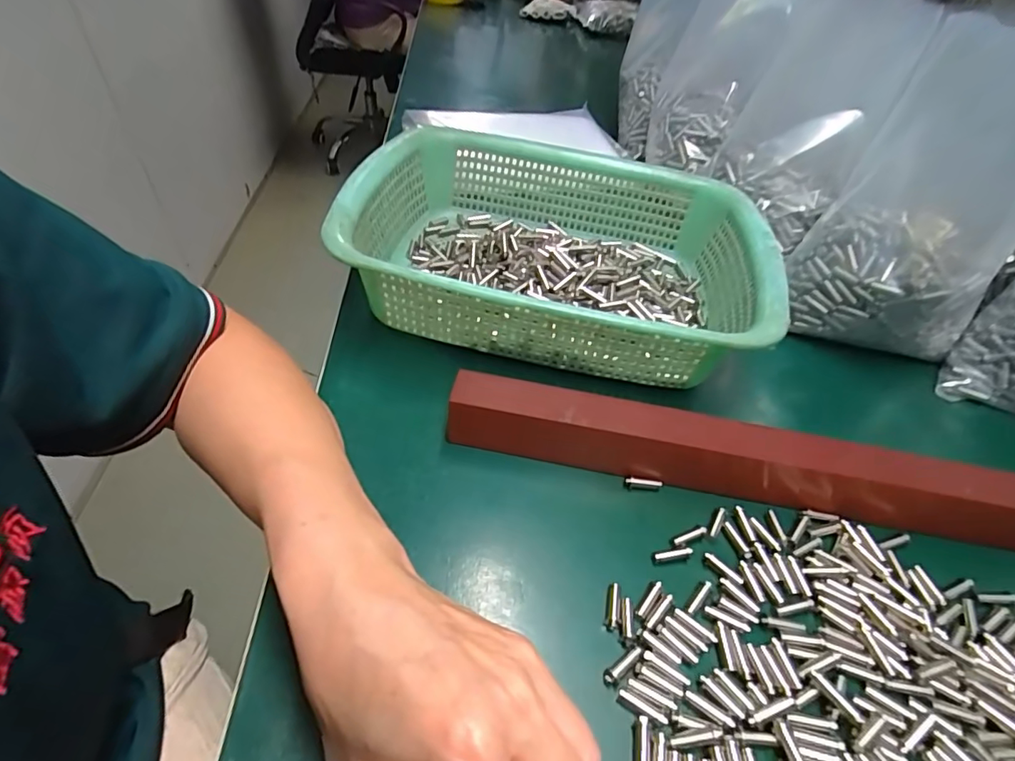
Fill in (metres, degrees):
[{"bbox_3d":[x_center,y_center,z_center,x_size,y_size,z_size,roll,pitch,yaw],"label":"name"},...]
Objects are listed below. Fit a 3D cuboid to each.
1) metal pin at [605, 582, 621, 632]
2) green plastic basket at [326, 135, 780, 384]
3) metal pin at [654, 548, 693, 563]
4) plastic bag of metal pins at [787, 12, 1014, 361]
[{"bbox_3d":[0.050,0.107,0.245,0.006,0.004,0.021,11,45,6],"label":"metal pin"},{"bbox_3d":[0.040,-0.095,0.389,0.289,0.084,0.218,10,44,5],"label":"green plastic basket"},{"bbox_3d":[0.086,0.090,0.266,0.022,0.004,0.005,-7,45,-12],"label":"metal pin"},{"bbox_3d":[0.306,-0.127,0.369,0.124,0.193,0.123,-32,55,-32],"label":"plastic bag of metal pins"}]

